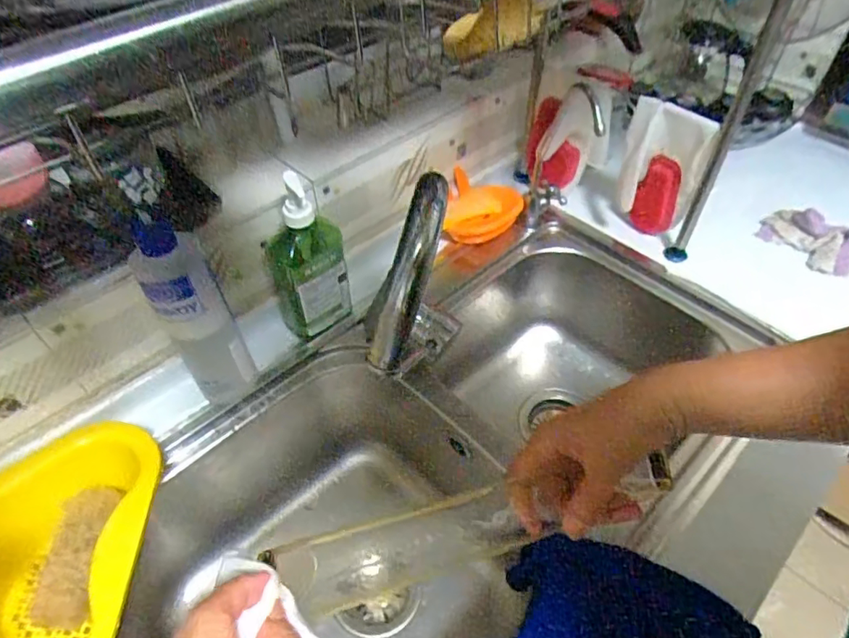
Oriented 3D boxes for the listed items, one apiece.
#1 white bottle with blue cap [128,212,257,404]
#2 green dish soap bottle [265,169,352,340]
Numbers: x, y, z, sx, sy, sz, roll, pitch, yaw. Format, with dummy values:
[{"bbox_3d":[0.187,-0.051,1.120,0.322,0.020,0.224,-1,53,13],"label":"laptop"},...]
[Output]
[{"bbox_3d":[-0.222,-0.002,0.530,0.061,0.197,0.075,-28,54,-21],"label":"white bottle with blue cap"},{"bbox_3d":[-0.131,-0.060,0.605,0.087,0.177,0.057,-15,51,-11],"label":"green dish soap bottle"}]

